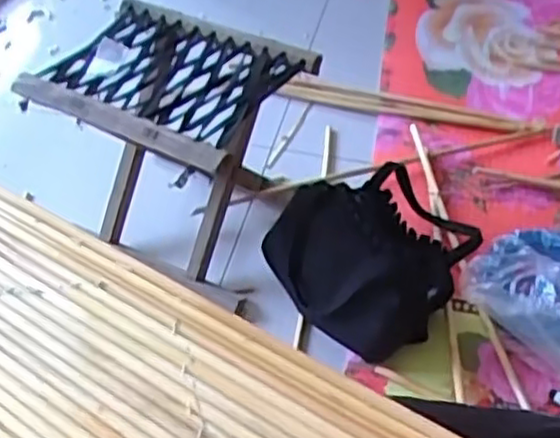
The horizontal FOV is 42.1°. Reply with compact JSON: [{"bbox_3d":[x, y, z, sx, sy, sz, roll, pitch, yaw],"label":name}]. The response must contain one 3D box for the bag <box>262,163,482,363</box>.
[{"bbox_3d":[0.121,0.015,0.870,0.204,0.127,0.238,33,55,29],"label":"bag"}]

